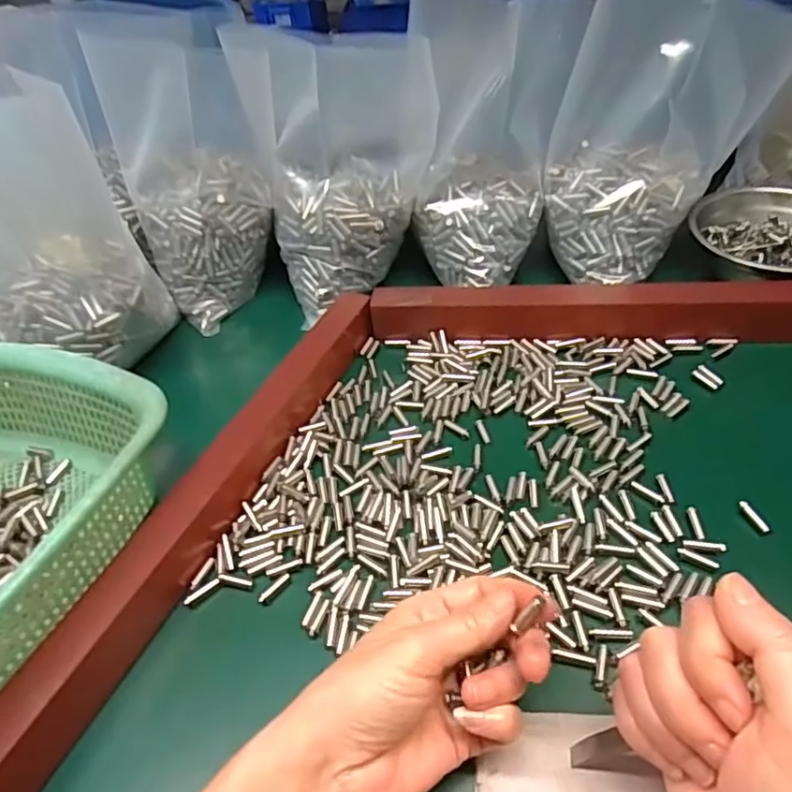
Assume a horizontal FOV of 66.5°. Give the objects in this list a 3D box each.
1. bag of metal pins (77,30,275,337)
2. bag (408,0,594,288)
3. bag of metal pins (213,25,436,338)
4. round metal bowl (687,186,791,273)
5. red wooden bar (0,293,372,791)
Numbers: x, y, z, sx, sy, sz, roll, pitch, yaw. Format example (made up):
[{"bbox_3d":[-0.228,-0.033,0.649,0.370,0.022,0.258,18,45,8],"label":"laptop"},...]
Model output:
[{"bbox_3d":[-0.166,-0.185,0.510,0.123,0.206,0.091,-37,53,-26],"label":"bag of metal pins"},{"bbox_3d":[0.075,-0.199,0.475,0.121,0.187,0.114,0,46,7],"label":"bag"},{"bbox_3d":[-0.045,-0.193,0.499,0.128,0.193,0.094,-19,47,-12],"label":"bag of metal pins"},{"bbox_3d":[0.304,-0.134,0.489,0.112,0.033,0.102,-15,46,-8],"label":"round metal bowl"},{"bbox_3d":[-0.114,0.060,0.365,0.035,0.038,0.382,15,49,20],"label":"red wooden bar"}]

